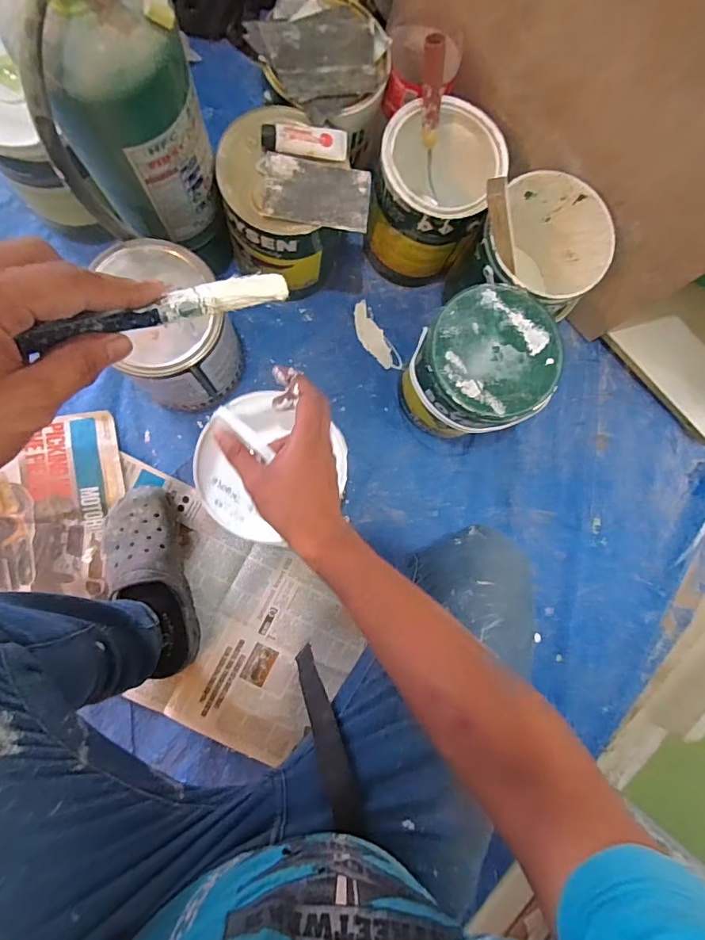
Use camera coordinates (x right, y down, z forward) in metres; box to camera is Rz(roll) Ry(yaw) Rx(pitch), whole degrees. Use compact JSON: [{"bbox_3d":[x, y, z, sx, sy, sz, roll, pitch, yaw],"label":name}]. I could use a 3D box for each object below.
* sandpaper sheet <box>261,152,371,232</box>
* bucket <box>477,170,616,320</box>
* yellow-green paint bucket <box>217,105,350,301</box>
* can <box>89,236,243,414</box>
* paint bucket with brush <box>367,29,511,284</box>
[{"bbox_3d":[-0.043,-0.342,0.592,0.128,0.008,0.075,6,90,-8],"label":"sandpaper sheet"},{"bbox_3d":[0.250,-0.291,0.711,0.172,0.192,0.171,0,87,-7],"label":"bucket"},{"bbox_3d":[-0.097,-0.358,0.681,0.148,0.213,0.158,0,87,-7],"label":"yellow-green paint bucket"},{"bbox_3d":[-0.239,-0.180,0.650,0.149,0.222,0.156,0,87,-7],"label":"can"},{"bbox_3d":[0.108,-0.395,0.692,0.156,0.249,0.162,19,85,-5],"label":"paint bucket with brush"}]

